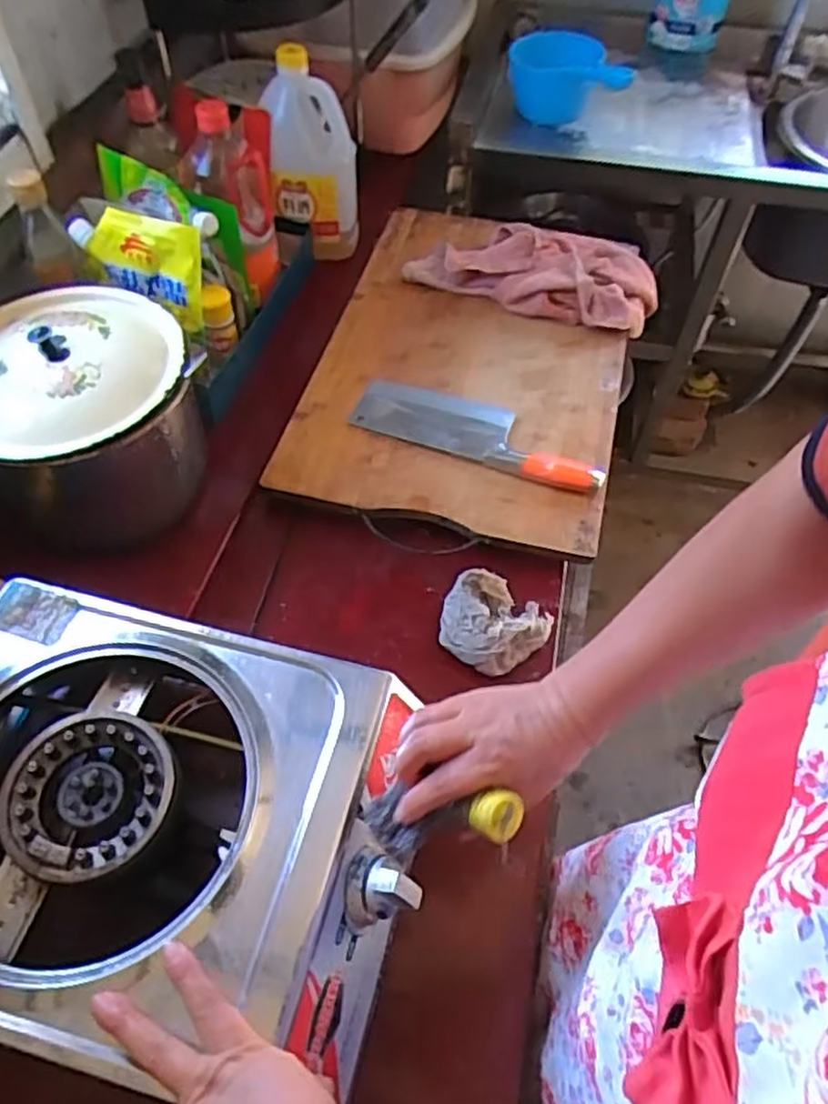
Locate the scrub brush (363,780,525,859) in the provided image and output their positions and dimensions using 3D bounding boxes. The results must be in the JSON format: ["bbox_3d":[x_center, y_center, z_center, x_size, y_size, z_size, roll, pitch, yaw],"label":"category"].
[{"bbox_3d":[0.016,0.179,0.479,0.106,0.027,0.041,-9,53,20],"label":"scrub brush"}]

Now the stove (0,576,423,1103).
[{"bbox_3d":[-0.188,0.203,0.537,0.366,0.119,0.280,13,56,7],"label":"stove"}]

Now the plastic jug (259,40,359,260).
[{"bbox_3d":[-0.132,-0.515,0.947,0.111,0.216,0.075,-4,56,-5],"label":"plastic jug"}]

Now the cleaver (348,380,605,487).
[{"bbox_3d":[0.071,-0.138,0.816,0.287,0.019,0.084,17,57,10],"label":"cleaver"}]

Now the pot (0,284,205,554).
[{"bbox_3d":[-0.322,-0.136,0.708,0.211,0.162,0.207,1,55,-1],"label":"pot"}]

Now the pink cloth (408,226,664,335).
[{"bbox_3d":[0.167,-0.389,0.967,0.325,0.061,0.173,16,56,9],"label":"pink cloth"}]

